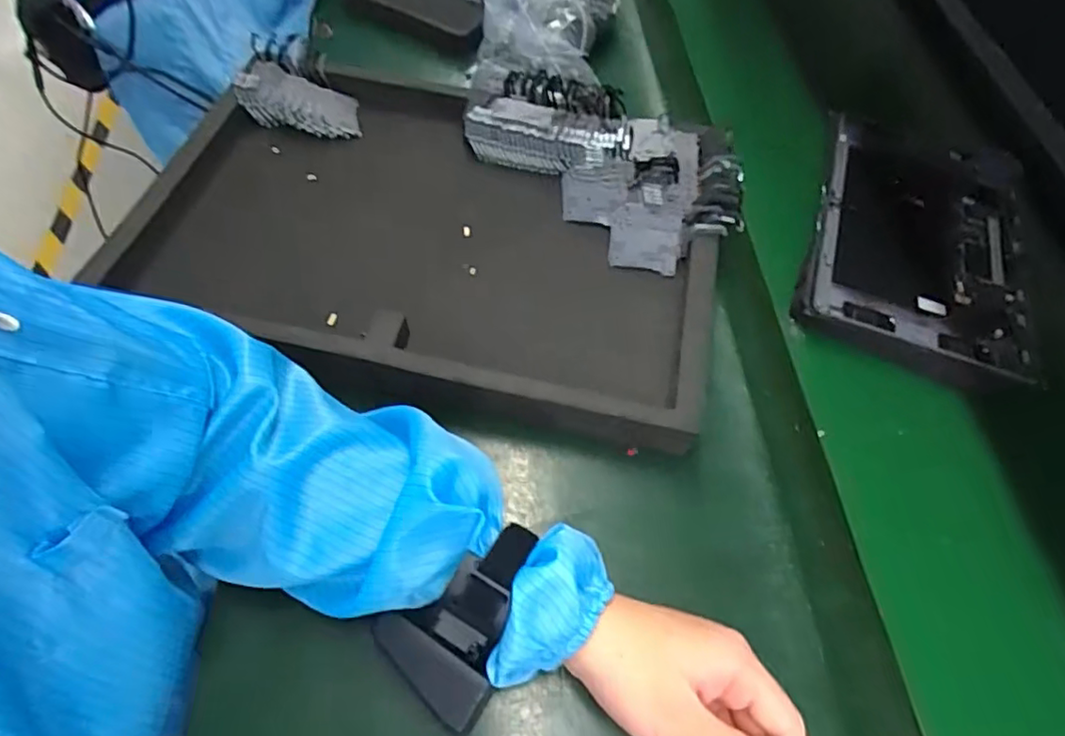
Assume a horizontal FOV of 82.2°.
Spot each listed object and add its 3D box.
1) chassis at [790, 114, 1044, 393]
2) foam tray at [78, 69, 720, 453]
[{"bbox_3d":[0.332,-0.105,0.514,0.187,0.017,0.272,20,61,9],"label":"chassis"},{"bbox_3d":[-0.074,-0.105,0.471,0.429,0.042,0.278,15,60,6],"label":"foam tray"}]

